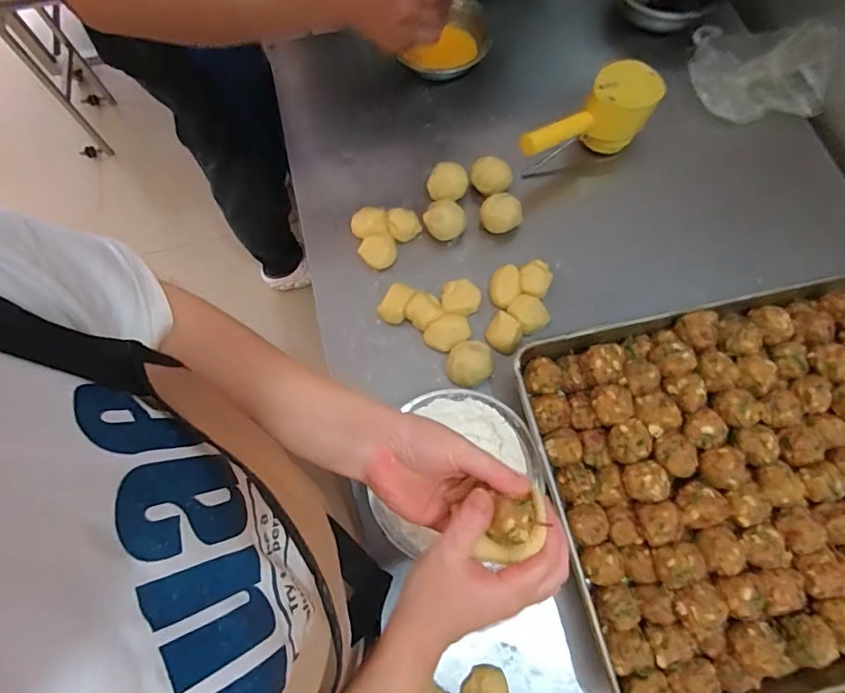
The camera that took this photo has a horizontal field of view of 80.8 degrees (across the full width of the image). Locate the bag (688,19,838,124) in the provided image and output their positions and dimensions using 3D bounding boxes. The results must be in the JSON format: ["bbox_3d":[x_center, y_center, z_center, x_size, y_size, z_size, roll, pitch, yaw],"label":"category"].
[{"bbox_3d":[0.500,-0.419,0.732,0.188,0.105,0.134,18,72,8],"label":"bag"}]

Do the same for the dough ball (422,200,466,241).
[{"bbox_3d":[0.031,-0.176,0.700,0.049,0.049,0.049,-1,71,2],"label":"dough ball"}]

